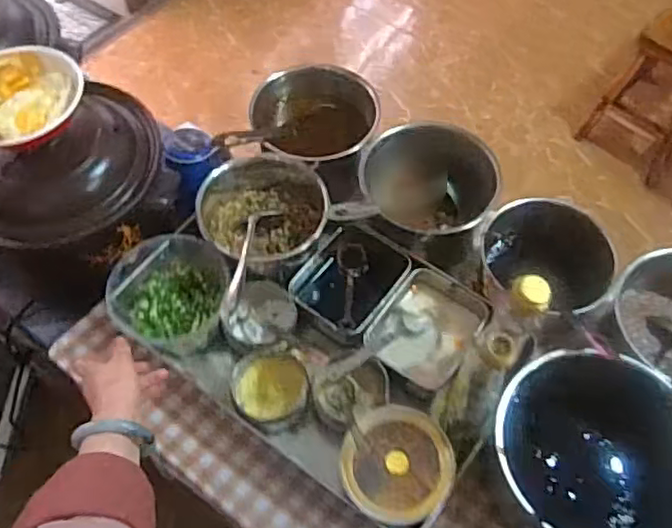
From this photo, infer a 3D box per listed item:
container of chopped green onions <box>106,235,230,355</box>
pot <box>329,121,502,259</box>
[{"bbox_3d":[-0.196,0.037,0.757,0.127,0.074,0.137,4,60,1],"label":"container of chopped green onions"},{"bbox_3d":[0.105,-0.095,0.807,0.193,0.079,0.158,7,60,3],"label":"pot"}]

